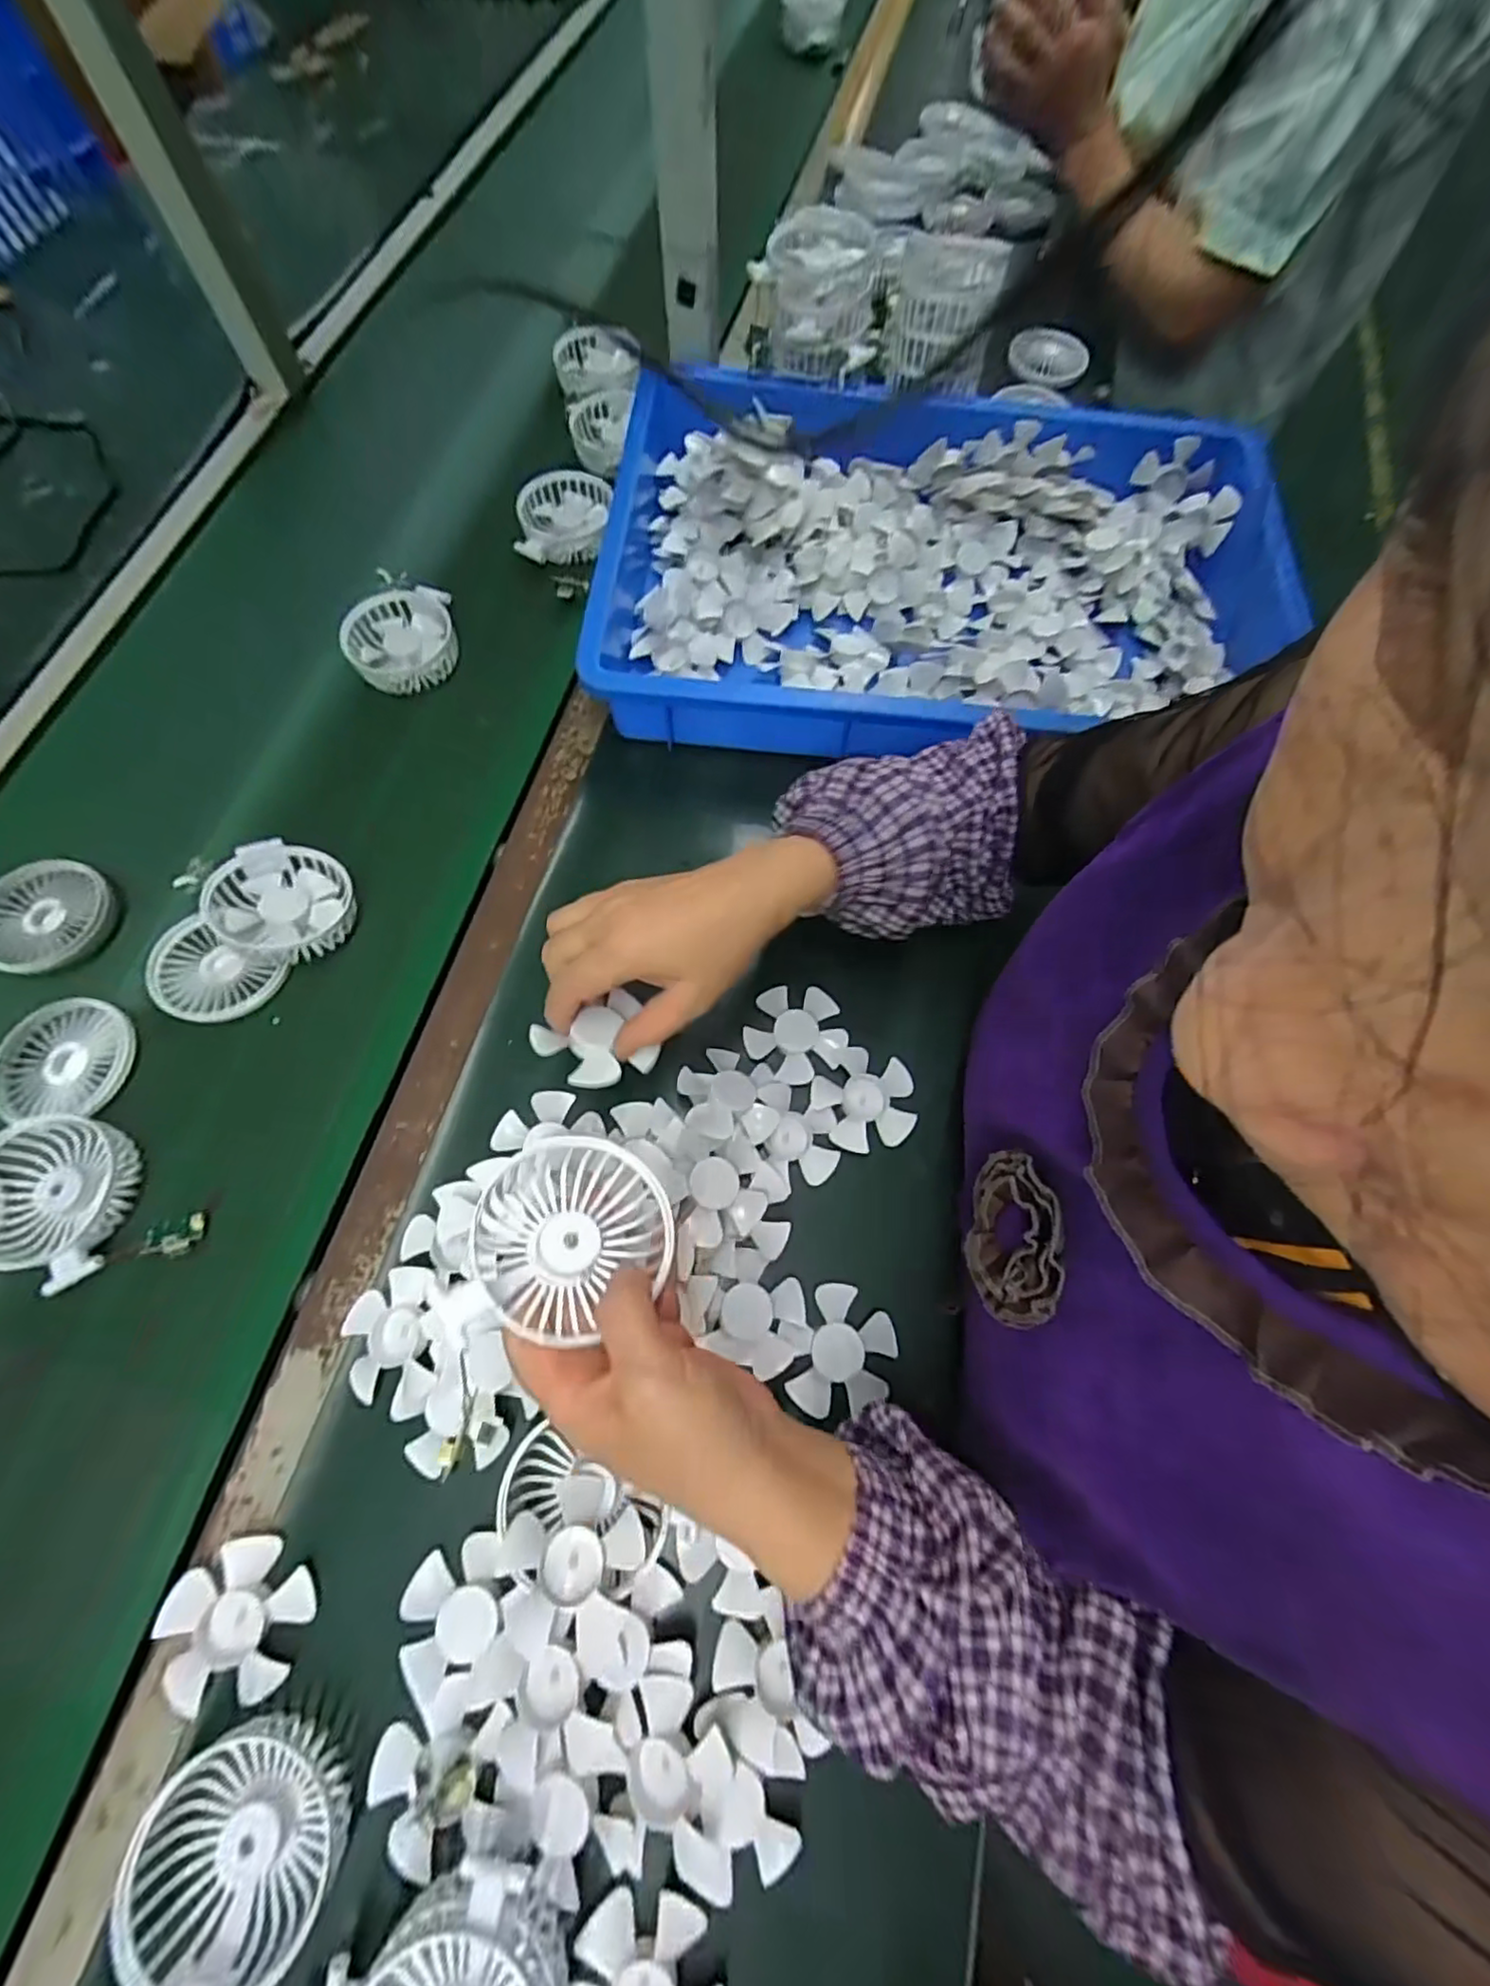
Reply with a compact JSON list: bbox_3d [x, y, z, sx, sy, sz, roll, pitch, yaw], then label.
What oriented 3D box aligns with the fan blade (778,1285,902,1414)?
[{"bbox_3d":[0.056,0.208,0.389,0.067,0.010,0.064,-7,70,-3],"label":"fan blade"}]

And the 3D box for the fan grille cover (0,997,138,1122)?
[{"bbox_3d":[-0.461,0.044,0.446,0.078,0.014,0.080,-5,70,-2],"label":"fan grille cover"}]

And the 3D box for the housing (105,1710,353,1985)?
[{"bbox_3d":[-0.233,0.397,0.304,0.086,0.034,0.086,0,70,0],"label":"housing"}]

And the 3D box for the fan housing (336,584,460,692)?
[{"bbox_3d":[-0.293,-0.302,0.564,0.083,0.028,0.092,-7,70,-2],"label":"fan housing"}]

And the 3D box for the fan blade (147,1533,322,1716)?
[{"bbox_3d":[-0.262,0.323,0.340,0.069,0.013,0.066,0,70,0],"label":"fan blade"}]

